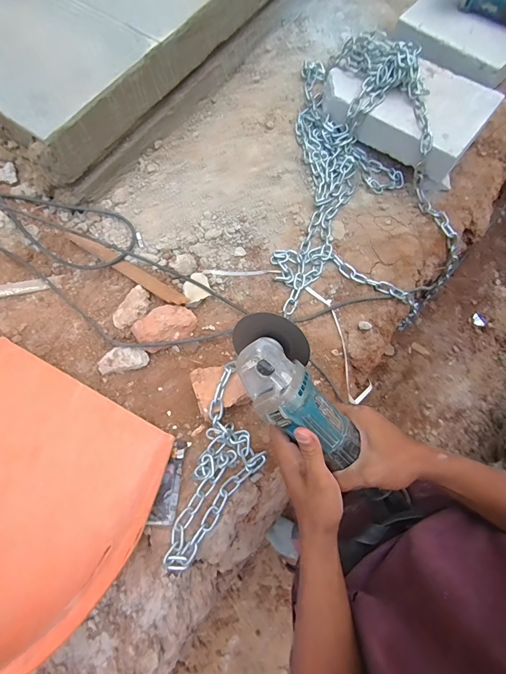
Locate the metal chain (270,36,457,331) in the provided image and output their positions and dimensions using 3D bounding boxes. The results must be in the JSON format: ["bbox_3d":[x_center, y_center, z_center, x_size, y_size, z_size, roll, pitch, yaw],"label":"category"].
[{"bbox_3d":[0.234,-0.368,0.755,0.370,0.181,0.639,0,72,2],"label":"metal chain"}]

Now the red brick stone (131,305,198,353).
[{"bbox_3d":[-0.162,-0.020,0.641,0.106,0.061,0.073,-43,76,-11],"label":"red brick stone"}]

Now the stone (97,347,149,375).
[{"bbox_3d":[-0.236,0.044,0.634,0.094,0.041,0.039,-3,72,1],"label":"stone"}]

